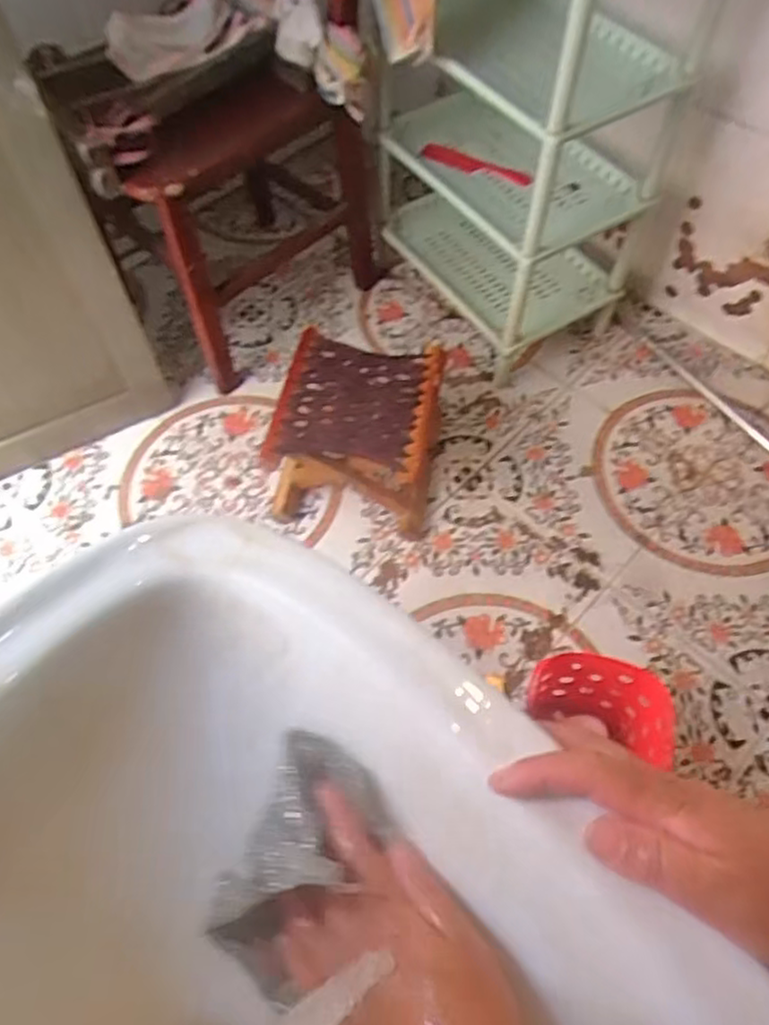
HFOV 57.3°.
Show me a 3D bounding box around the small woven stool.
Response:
[{"bbox_3d":[-0.045,-0.128,1.183,0.254,0.202,0.248,7,59,6],"label":"small woven stool"}]

